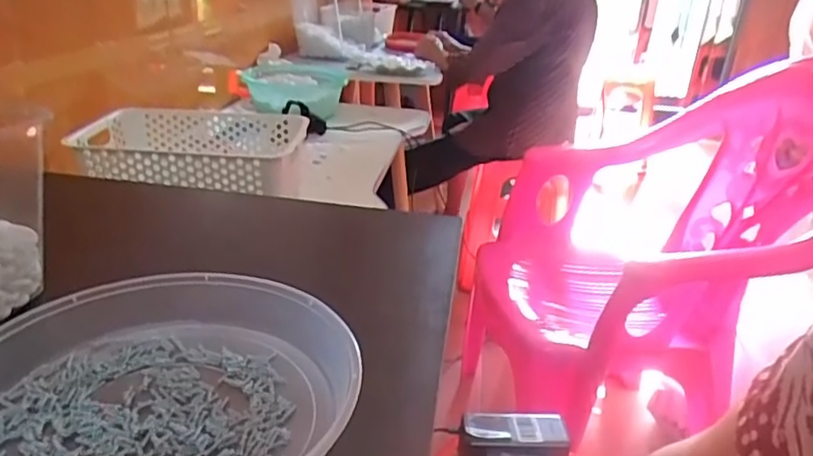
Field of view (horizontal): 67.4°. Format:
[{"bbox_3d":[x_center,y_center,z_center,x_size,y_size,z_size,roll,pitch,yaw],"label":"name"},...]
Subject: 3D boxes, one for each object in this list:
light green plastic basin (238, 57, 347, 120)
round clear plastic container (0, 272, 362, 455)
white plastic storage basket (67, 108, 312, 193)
[{"bbox_3d":[-0.269,-0.356,1.504,0.230,0.077,0.431,2,24,-4],"label":"light green plastic basin"},{"bbox_3d":[-0.148,0.097,0.365,0.228,0.040,0.219,4,24,-2],"label":"round clear plastic container"},{"bbox_3d":[-0.319,-0.115,0.909,0.314,0.063,0.218,3,24,-3],"label":"white plastic storage basket"}]

